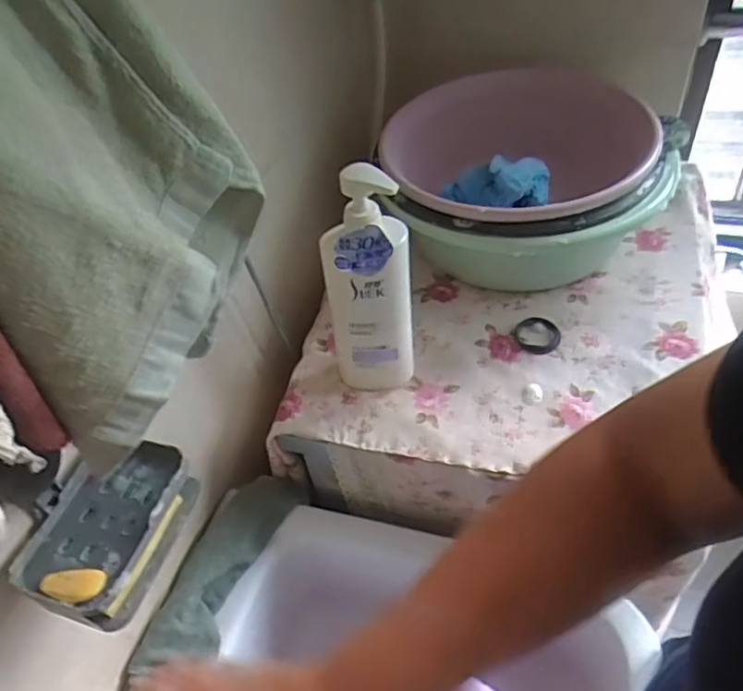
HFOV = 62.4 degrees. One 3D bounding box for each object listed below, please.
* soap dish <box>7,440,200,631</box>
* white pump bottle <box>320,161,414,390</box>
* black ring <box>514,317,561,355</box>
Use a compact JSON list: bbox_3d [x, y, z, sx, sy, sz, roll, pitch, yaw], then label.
[{"bbox_3d":[-0.205,0.143,0.480,0.094,0.049,0.132,9,50,18],"label":"soap dish"},{"bbox_3d":[-0.002,-0.057,0.635,0.087,0.281,0.056,-7,45,0],"label":"white pump bottle"},{"bbox_3d":[0.201,-0.014,0.741,0.054,0.007,0.058,-3,47,4],"label":"black ring"}]

